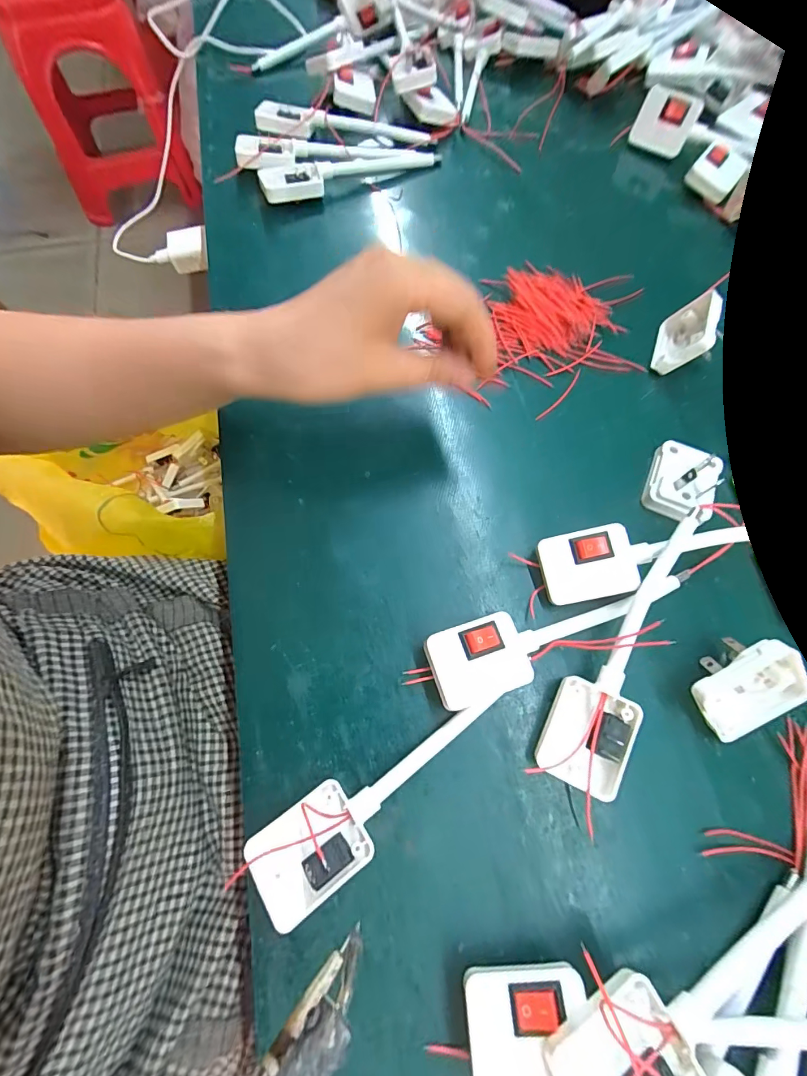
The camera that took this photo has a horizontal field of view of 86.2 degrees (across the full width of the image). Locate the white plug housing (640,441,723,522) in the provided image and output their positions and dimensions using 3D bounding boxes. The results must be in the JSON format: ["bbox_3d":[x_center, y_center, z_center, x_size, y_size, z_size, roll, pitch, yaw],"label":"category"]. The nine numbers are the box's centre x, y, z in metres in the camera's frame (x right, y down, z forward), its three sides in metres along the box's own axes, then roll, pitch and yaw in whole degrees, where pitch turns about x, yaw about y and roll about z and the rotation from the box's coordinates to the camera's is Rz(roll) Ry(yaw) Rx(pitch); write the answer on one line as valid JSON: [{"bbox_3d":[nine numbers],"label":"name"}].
[{"bbox_3d":[0.172,-0.038,0.262,0.035,0.030,0.047,24,71,9],"label":"white plug housing"}]

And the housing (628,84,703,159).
[{"bbox_3d":[0.231,-0.369,0.382,0.048,0.039,0.014,39,74,13],"label":"housing"}]

